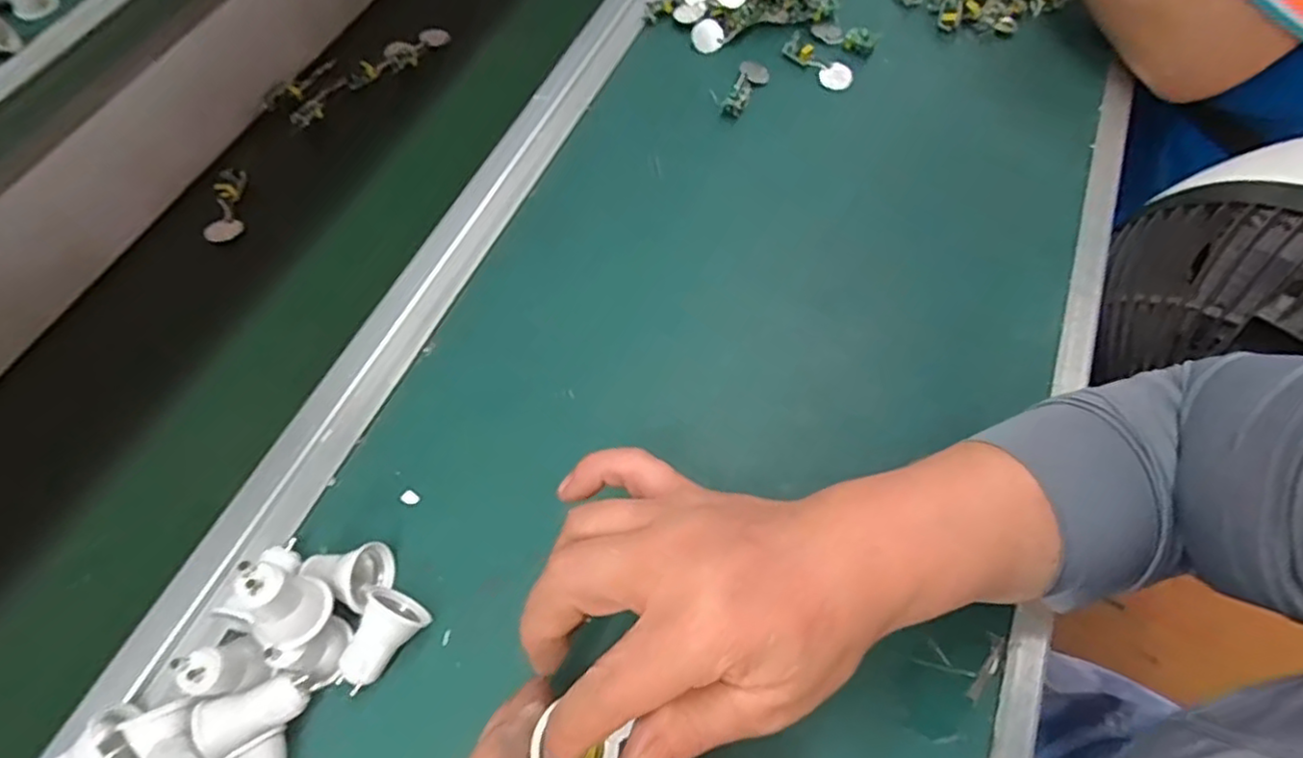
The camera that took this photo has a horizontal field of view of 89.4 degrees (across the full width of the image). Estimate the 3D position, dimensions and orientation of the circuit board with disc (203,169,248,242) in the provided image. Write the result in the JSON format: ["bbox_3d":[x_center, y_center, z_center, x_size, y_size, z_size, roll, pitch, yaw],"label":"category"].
[{"bbox_3d":[-0.307,-0.126,0.475,0.021,0.009,0.062,-8,62,-2],"label":"circuit board with disc"}]

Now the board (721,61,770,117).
[{"bbox_3d":[0.075,-0.228,0.516,0.023,0.008,0.062,18,64,11],"label":"board"}]

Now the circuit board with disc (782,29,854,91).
[{"bbox_3d":[0.133,-0.254,0.523,0.023,0.012,0.061,-35,66,-15],"label":"circuit board with disc"}]

